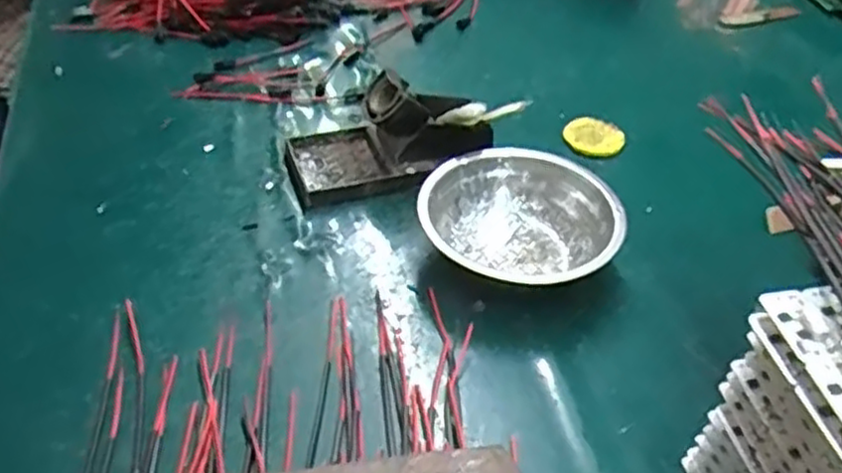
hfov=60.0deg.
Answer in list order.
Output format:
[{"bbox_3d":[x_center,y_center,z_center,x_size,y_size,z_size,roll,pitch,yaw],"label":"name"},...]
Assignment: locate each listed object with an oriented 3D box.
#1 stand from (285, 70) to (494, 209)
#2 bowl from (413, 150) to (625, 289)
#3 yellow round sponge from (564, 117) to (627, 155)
[{"bbox_3d":[-0.024,-0.077,0.539,0.148,0.063,0.080,-8,45,-14],"label":"stand"},{"bbox_3d":[0.069,-0.013,0.492,0.125,0.041,0.125,2,43,-2],"label":"bowl"},{"bbox_3d":[0.141,-0.081,0.592,0.048,0.010,0.039,15,44,12],"label":"yellow round sponge"}]

